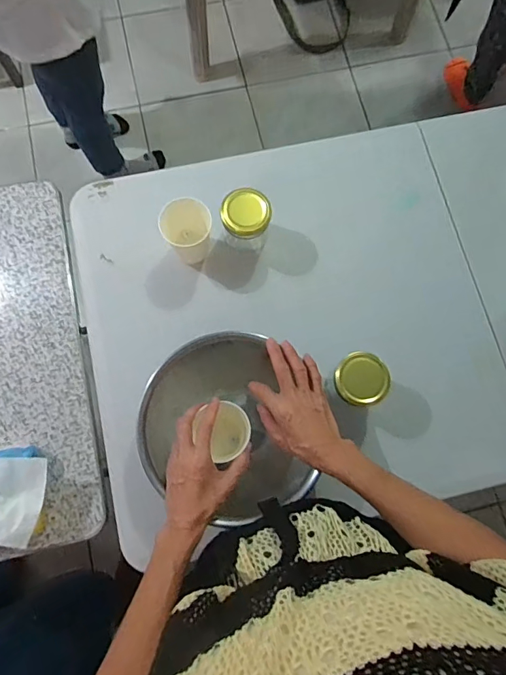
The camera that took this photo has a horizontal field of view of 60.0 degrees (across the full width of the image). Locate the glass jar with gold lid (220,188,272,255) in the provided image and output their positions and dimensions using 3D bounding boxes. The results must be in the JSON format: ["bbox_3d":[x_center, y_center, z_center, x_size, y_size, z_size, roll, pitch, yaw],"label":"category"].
[{"bbox_3d":[-0.011,-0.169,0.650,0.067,0.091,0.056,3,78,-1],"label":"glass jar with gold lid"}]

